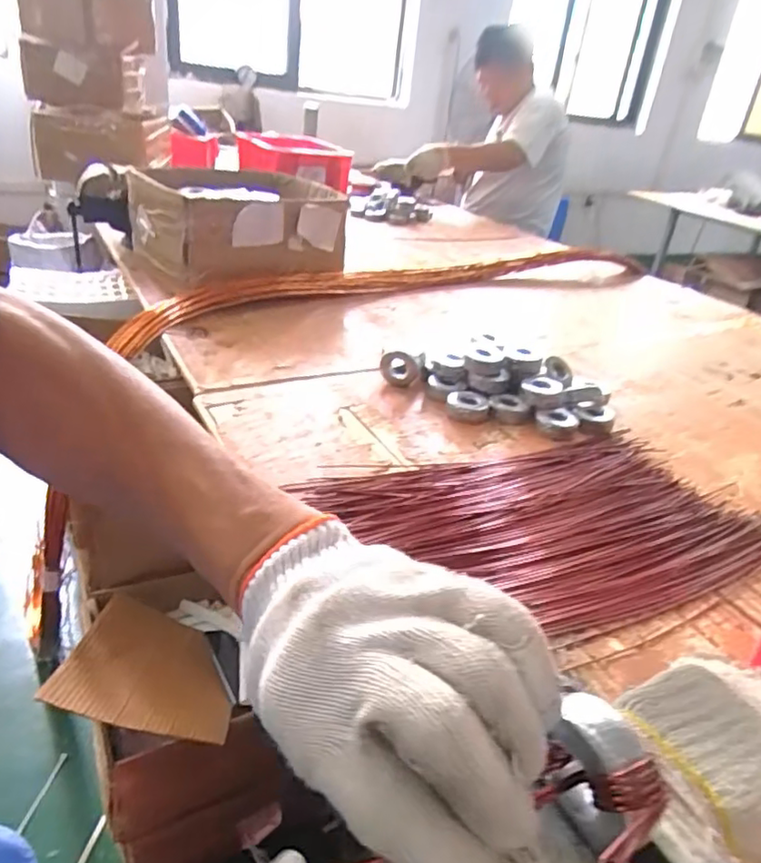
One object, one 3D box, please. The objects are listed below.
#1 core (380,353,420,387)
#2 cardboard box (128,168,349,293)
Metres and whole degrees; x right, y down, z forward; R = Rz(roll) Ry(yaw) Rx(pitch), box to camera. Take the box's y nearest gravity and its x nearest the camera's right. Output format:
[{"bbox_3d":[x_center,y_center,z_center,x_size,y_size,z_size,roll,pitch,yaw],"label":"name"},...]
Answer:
[{"bbox_3d":[0.025,-0.083,0.824,0.050,0.046,0.011,3,6,9],"label":"core"},{"bbox_3d":[-0.278,-0.393,1.152,0.333,0.135,0.348,-12,35,-30],"label":"cardboard box"}]

